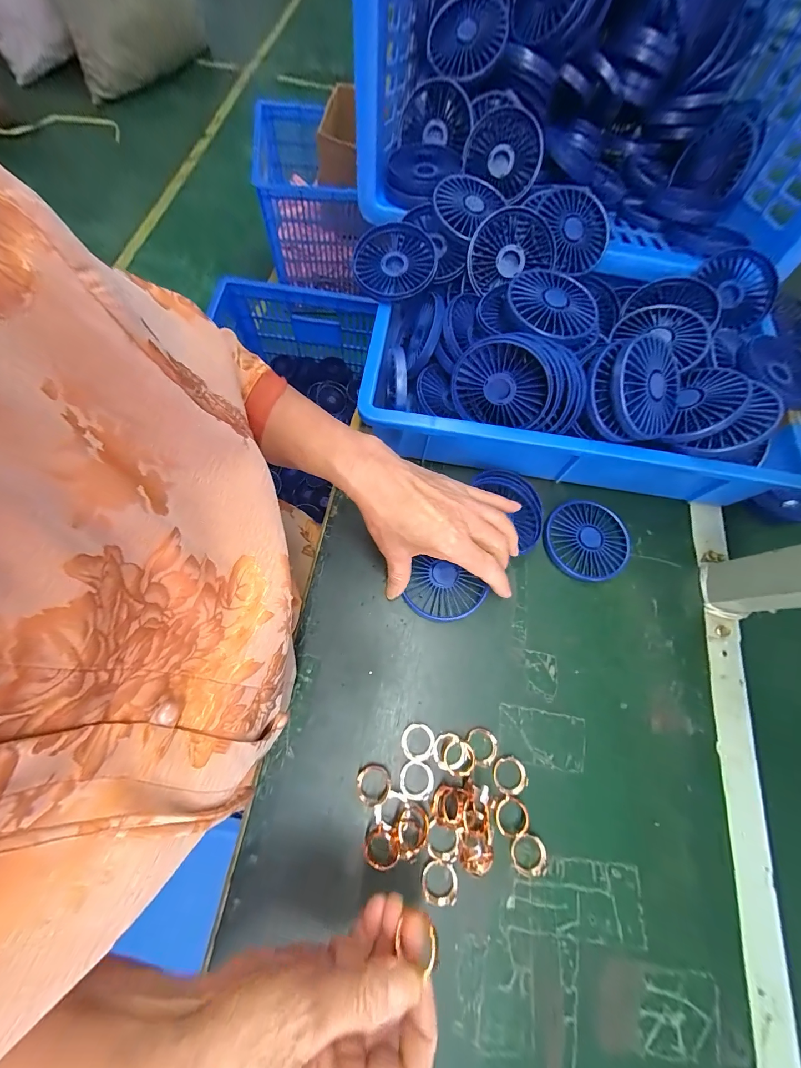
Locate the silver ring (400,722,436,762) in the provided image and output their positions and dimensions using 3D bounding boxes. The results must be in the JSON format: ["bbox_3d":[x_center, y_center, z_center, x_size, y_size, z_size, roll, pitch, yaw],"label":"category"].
[{"bbox_3d":[0.015,0.181,0.298,0.028,0.005,0.028,1,70,-2],"label":"silver ring"}]

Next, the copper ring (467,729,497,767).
[{"bbox_3d":[0.072,0.184,0.296,0.023,0.008,0.028,-20,73,-9],"label":"copper ring"}]

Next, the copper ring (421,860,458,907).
[{"bbox_3d":[0.030,0.269,0.265,0.028,0.006,0.027,1,70,-2],"label":"copper ring"}]

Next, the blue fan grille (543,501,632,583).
[{"bbox_3d":[0.198,0.005,0.364,0.092,0.013,0.084,1,70,-2],"label":"blue fan grille"}]

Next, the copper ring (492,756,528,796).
[{"bbox_3d":[0.092,0.205,0.291,0.028,0.009,0.026,1,70,-2],"label":"copper ring"}]

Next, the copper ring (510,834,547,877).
[{"bbox_3d":[0.102,0.256,0.273,0.026,0.009,0.026,1,70,-2],"label":"copper ring"}]

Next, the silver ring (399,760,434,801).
[{"bbox_3d":[0.013,0.207,0.288,0.028,0.004,0.029,1,70,-2],"label":"silver ring"}]

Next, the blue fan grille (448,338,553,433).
[{"bbox_3d":[0.091,-0.137,0.313,0.089,0.077,0.020,13,53,30],"label":"blue fan grille"}]

